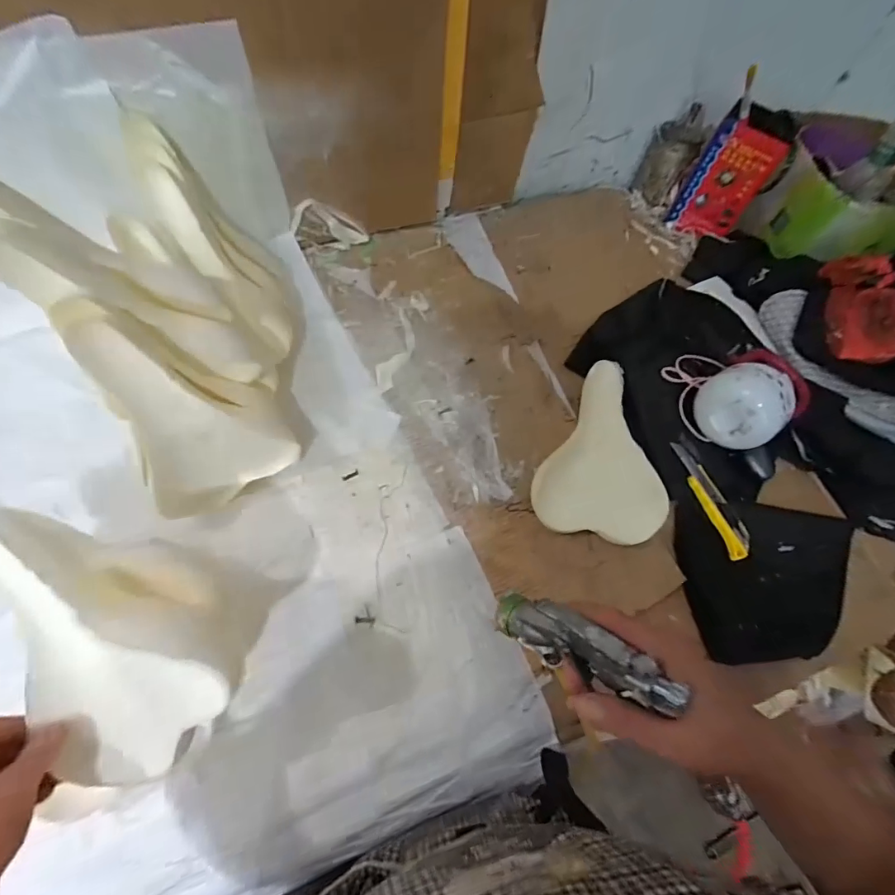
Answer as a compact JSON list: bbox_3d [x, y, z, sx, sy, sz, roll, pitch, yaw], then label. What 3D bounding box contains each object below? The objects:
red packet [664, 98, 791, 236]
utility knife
[{"bbox_3d":[0.494,-0.473,0.848,0.118,0.188,0.046,34,63,9],"label":"red packet"},{"bbox_3d":[0.367,0.069,0.656,0.036,0.011,0.169,-15,66,-16],"label":"utility knife"}]

